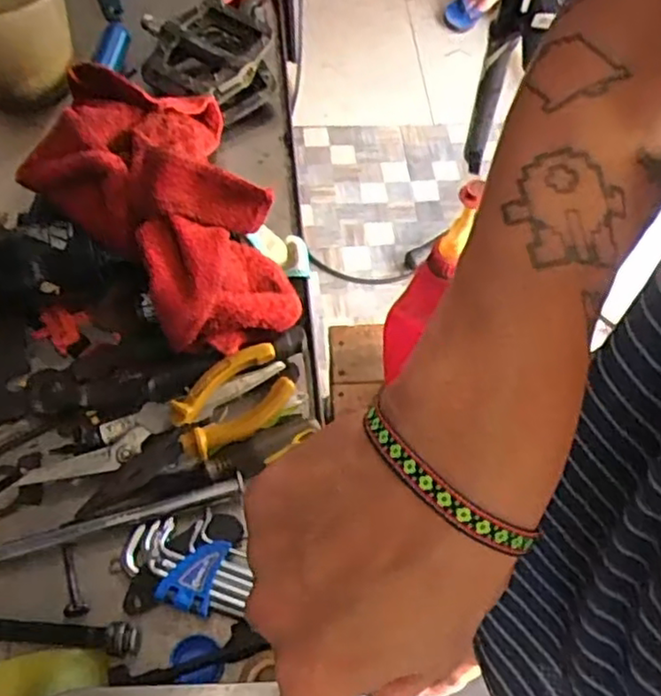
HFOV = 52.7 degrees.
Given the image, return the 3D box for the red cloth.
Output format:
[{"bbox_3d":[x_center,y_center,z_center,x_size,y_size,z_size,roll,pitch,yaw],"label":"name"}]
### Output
[{"bbox_3d":[-0.133,-0.127,0.474,0.158,0.099,0.263,-17,64,-13],"label":"red cloth"}]

